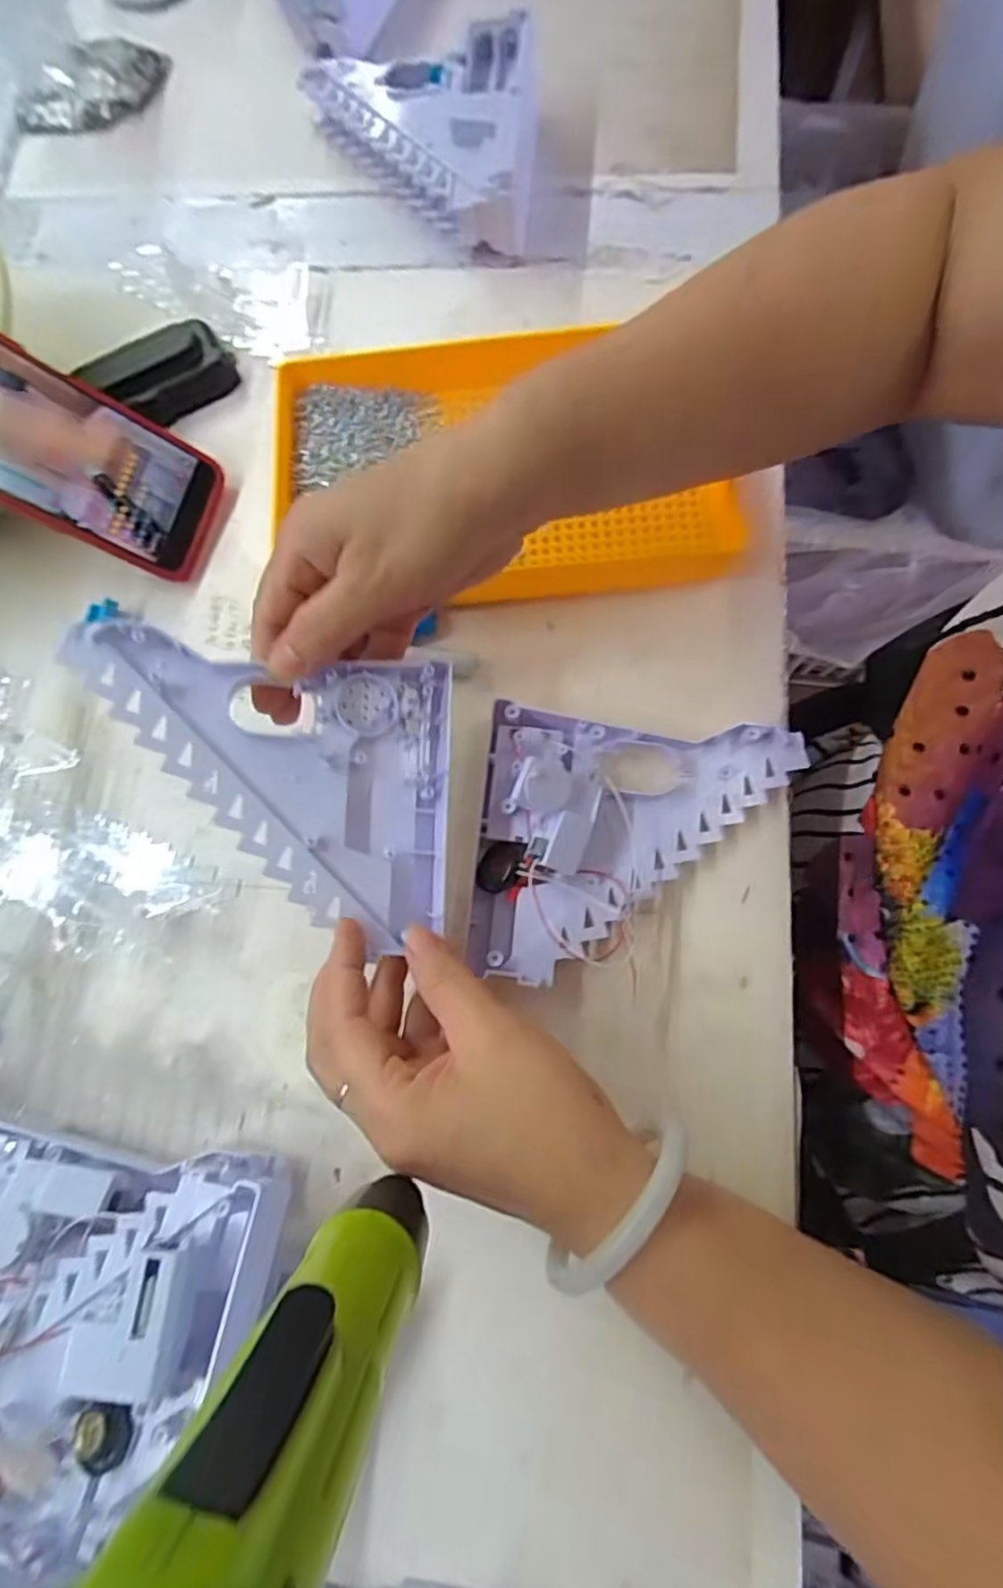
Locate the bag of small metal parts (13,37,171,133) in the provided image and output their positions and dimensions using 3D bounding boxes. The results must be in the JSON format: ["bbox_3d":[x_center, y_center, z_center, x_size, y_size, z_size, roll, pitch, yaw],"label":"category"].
[{"bbox_3d":[-0.297,-0.513,0.473,0.115,0.031,0.050,-26,77,-2],"label":"bag of small metal parts"}]

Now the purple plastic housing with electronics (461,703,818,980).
[{"bbox_3d":[0.065,0.026,0.314,0.153,0.044,0.138,5,74,2],"label":"purple plastic housing with electronics"}]

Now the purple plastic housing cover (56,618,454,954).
[{"bbox_3d":[-0.099,-0.002,0.289,0.156,0.015,0.126,3,83,-20],"label":"purple plastic housing cover"}]

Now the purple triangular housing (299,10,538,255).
[{"bbox_3d":[-0.057,-0.424,0.427,0.165,0.056,0.128,5,78,5],"label":"purple triangular housing"}]

